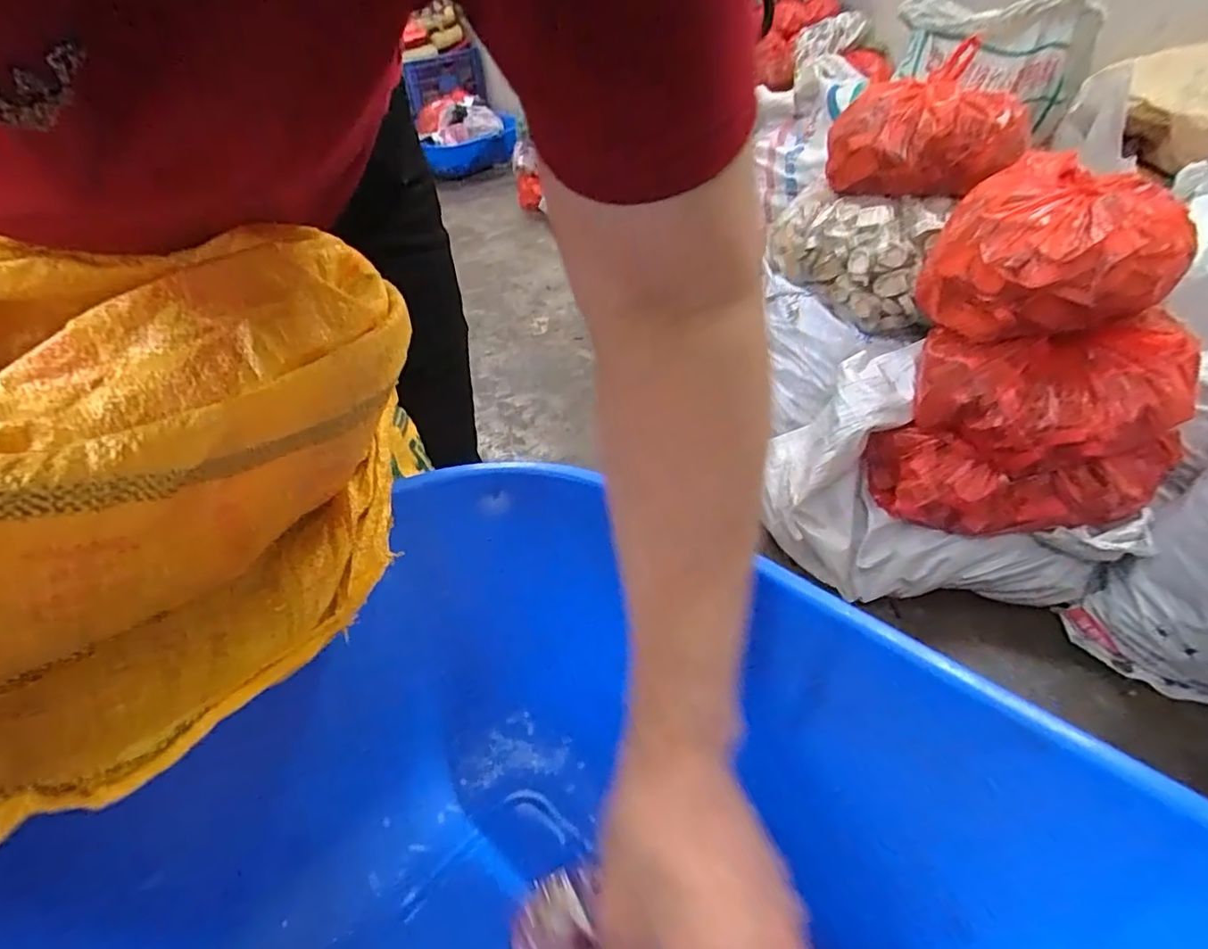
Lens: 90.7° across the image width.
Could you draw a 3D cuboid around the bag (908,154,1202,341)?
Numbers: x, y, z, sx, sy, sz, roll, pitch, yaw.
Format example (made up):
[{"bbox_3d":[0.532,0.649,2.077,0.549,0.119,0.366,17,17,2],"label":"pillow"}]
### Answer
[{"bbox_3d":[0.607,-0.303,0.830,0.242,0.182,0.260,-10,42,-10],"label":"bag"}]

